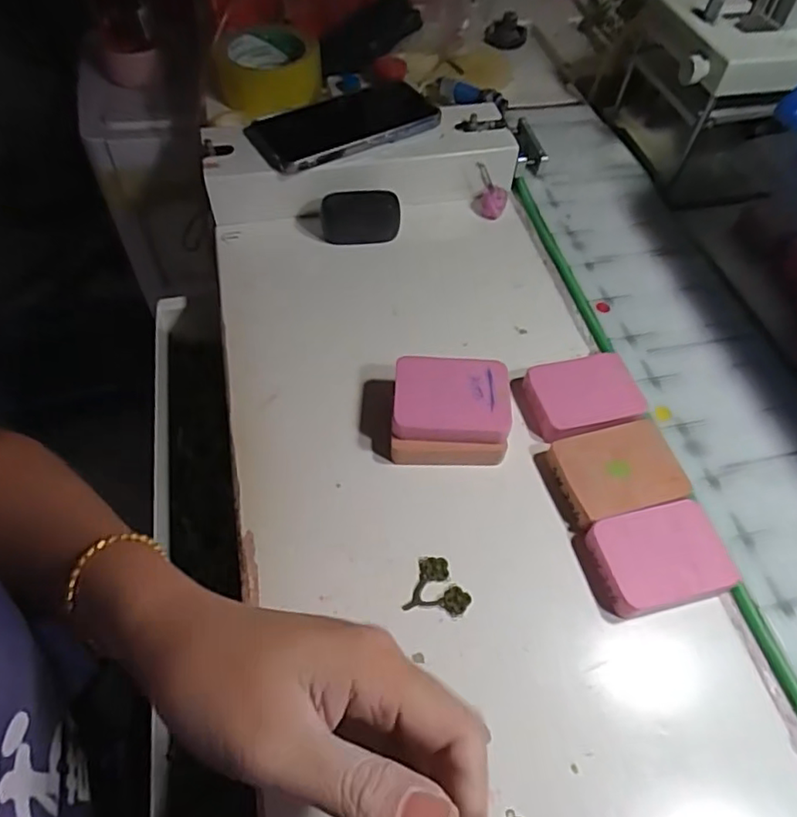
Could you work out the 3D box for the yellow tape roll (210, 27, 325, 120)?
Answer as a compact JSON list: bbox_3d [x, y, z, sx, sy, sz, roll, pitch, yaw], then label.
[{"bbox_3d":[-0.135,-0.345,0.602,0.103,0.056,0.104,1,56,-1],"label":"yellow tape roll"}]

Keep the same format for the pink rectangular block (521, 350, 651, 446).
[{"bbox_3d":[0.117,-0.006,0.380,0.070,0.015,0.053,-12,57,-9],"label":"pink rectangular block"}]

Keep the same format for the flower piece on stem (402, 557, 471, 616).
[{"bbox_3d":[0.022,0.096,0.319,0.033,0.005,0.028,6,56,3],"label":"flower piece on stem"}]

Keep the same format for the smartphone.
[{"bbox_3d":[-0.044,-0.238,0.493,0.149,0.016,0.070,-29,61,-18],"label":"smartphone"}]

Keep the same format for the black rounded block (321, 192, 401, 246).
[{"bbox_3d":[-0.031,-0.154,0.479,0.063,0.040,0.008,-1,24,3],"label":"black rounded block"}]

